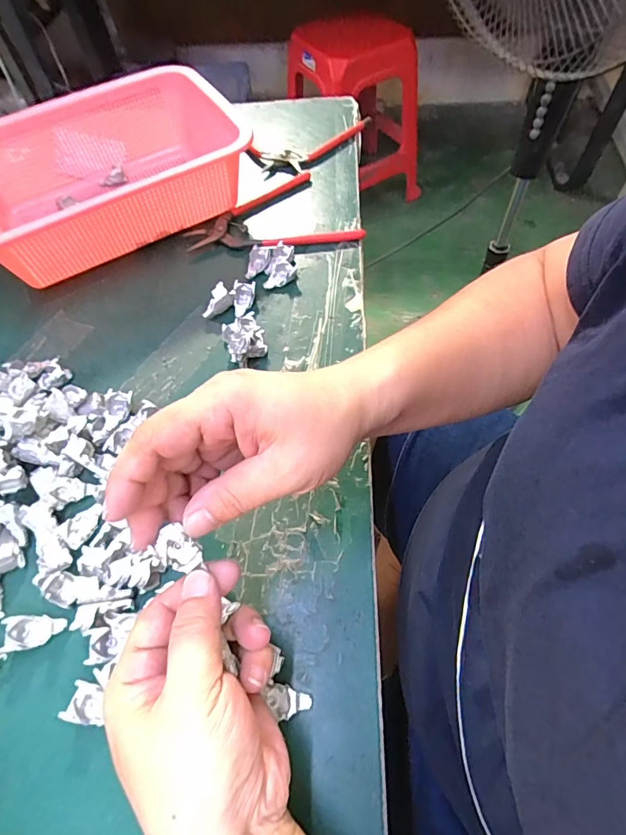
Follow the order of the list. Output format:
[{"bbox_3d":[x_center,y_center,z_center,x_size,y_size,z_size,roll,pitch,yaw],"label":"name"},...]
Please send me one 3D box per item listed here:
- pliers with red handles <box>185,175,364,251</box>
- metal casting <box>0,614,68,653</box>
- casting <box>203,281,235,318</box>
[{"bbox_3d":[-0.043,-0.203,0.440,0.163,0.012,0.111,-10,60,-2],"label":"pliers with red handles"},{"bbox_3d":[-0.163,0.124,0.257,0.030,0.013,0.019,-10,60,-2],"label":"metal casting"},{"bbox_3d":[-0.082,-0.097,0.375,0.015,0.018,0.029,38,69,22],"label":"casting"}]

